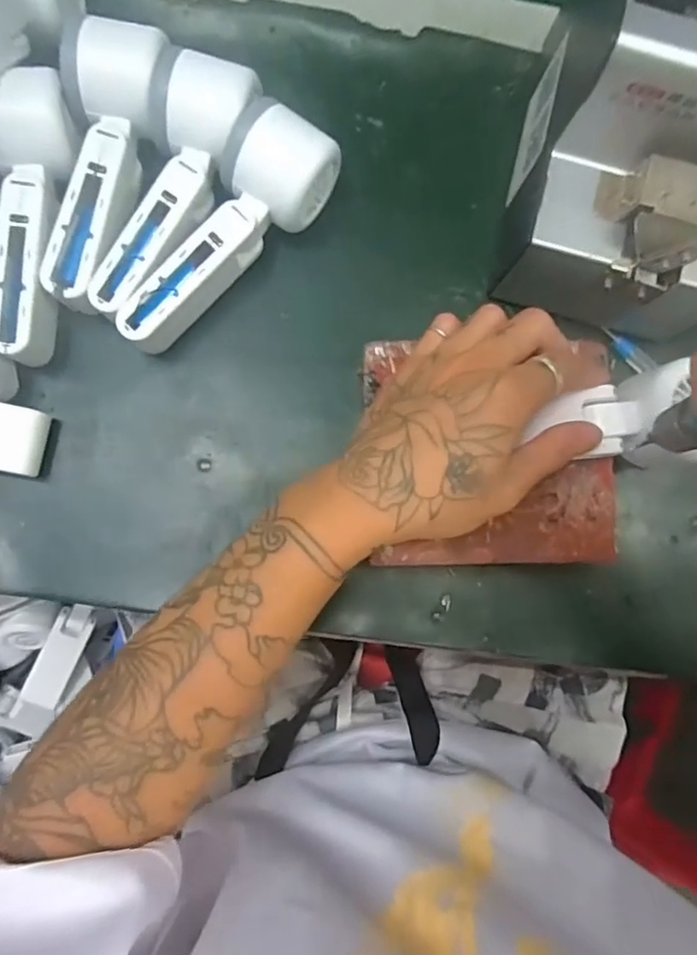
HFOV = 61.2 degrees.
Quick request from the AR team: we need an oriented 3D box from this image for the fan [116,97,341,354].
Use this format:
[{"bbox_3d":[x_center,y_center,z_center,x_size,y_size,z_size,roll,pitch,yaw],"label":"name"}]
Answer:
[{"bbox_3d":[-0.070,-0.139,0.358,0.053,0.060,0.160,32,83,1],"label":"fan"}]

